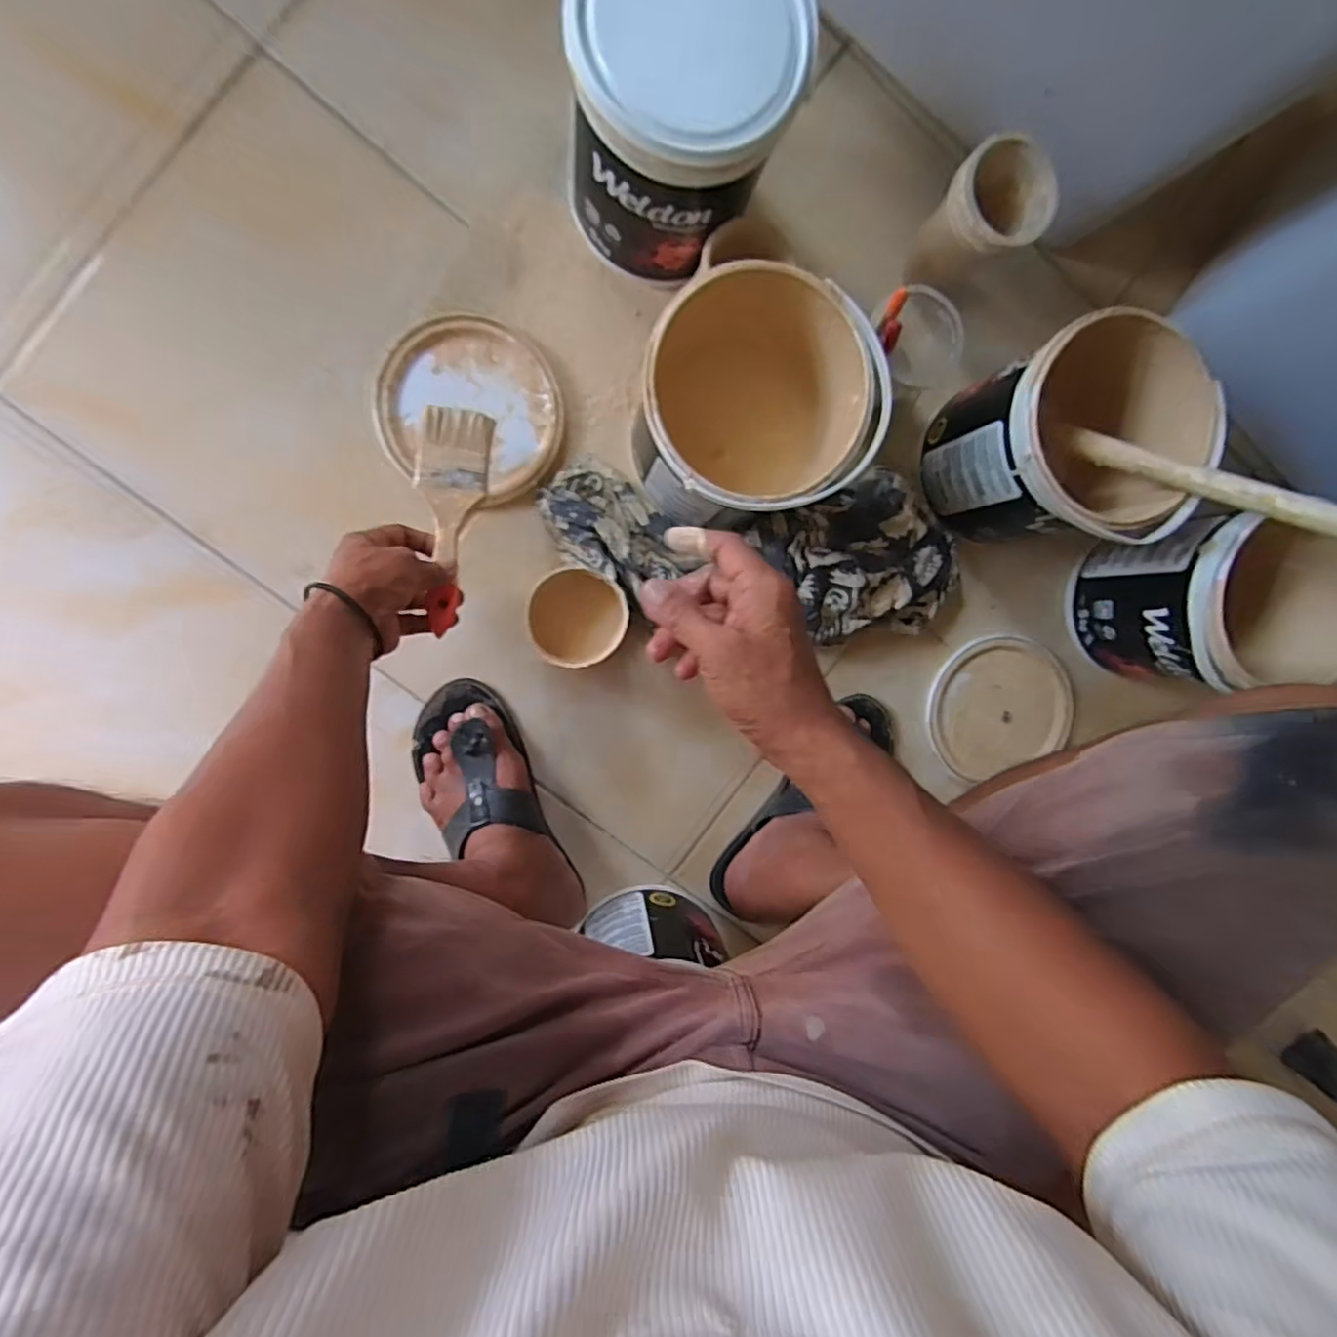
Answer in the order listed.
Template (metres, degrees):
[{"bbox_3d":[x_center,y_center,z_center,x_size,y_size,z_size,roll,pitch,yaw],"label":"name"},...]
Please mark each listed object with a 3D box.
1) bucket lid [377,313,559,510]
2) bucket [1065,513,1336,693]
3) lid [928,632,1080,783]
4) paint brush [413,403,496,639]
[{"bbox_3d":[-0.192,-0.255,0.637,0.172,0.016,0.160,-1,95,-7],"label":"bucket lid"},{"bbox_3d":[0.554,-0.067,0.668,0.161,0.183,0.155,-1,96,-8],"label":"bucket"},{"bbox_3d":[0.384,0.042,0.747,0.172,0.015,0.158,-1,96,-8],"label":"lid"},{"bbox_3d":[-0.195,-0.135,0.577,0.060,0.016,0.201,3,83,-7],"label":"paint brush"}]

